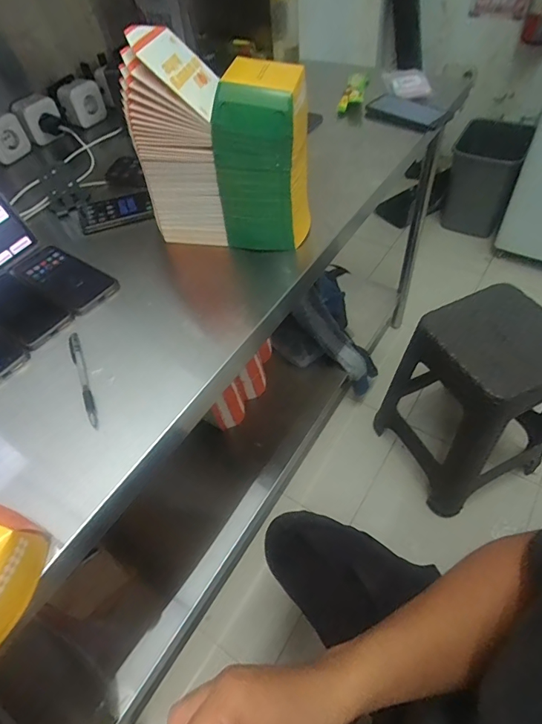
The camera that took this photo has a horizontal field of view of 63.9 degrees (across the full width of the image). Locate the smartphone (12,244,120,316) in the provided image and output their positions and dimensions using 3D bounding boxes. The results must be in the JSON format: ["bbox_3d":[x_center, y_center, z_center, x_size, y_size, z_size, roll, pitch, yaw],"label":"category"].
[{"bbox_3d":[-0.315,-0.129,0.663,0.166,0.013,0.080,29,62,22],"label":"smartphone"}]

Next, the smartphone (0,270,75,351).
[{"bbox_3d":[-0.364,-0.078,0.629,0.168,0.014,0.075,30,60,26],"label":"smartphone"}]

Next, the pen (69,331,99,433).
[{"bbox_3d":[-0.233,0.020,0.539,0.012,0.015,0.149,-22,53,-11],"label":"pen"}]

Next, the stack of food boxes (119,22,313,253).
[{"bbox_3d":[-0.068,-0.289,0.603,0.230,0.251,0.091,9,53,13],"label":"stack of food boxes"}]

